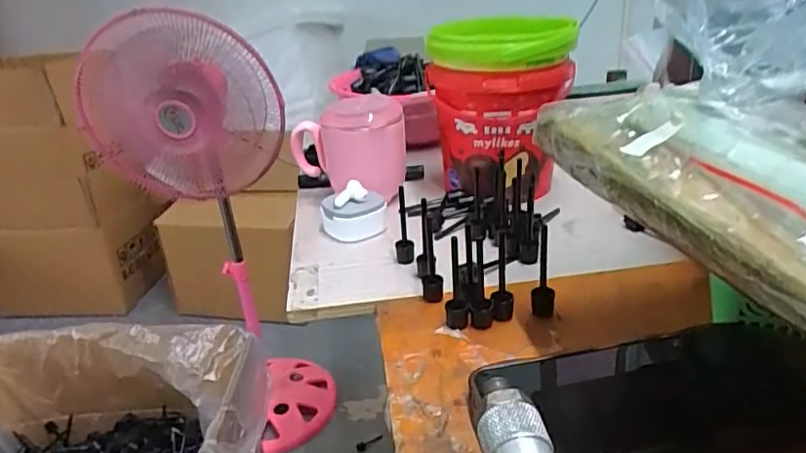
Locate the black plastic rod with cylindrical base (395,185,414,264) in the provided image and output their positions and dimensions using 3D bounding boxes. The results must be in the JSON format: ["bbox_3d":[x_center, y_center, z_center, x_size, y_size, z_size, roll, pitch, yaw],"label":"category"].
[{"bbox_3d":[0.000,0.003,0.459,0.014,0.058,0.013,-4,26,0],"label":"black plastic rod with cylindrical base"}]

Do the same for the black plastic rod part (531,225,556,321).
[{"bbox_3d":[0.090,0.031,0.371,0.014,0.061,0.013,5,27,18],"label":"black plastic rod part"}]

